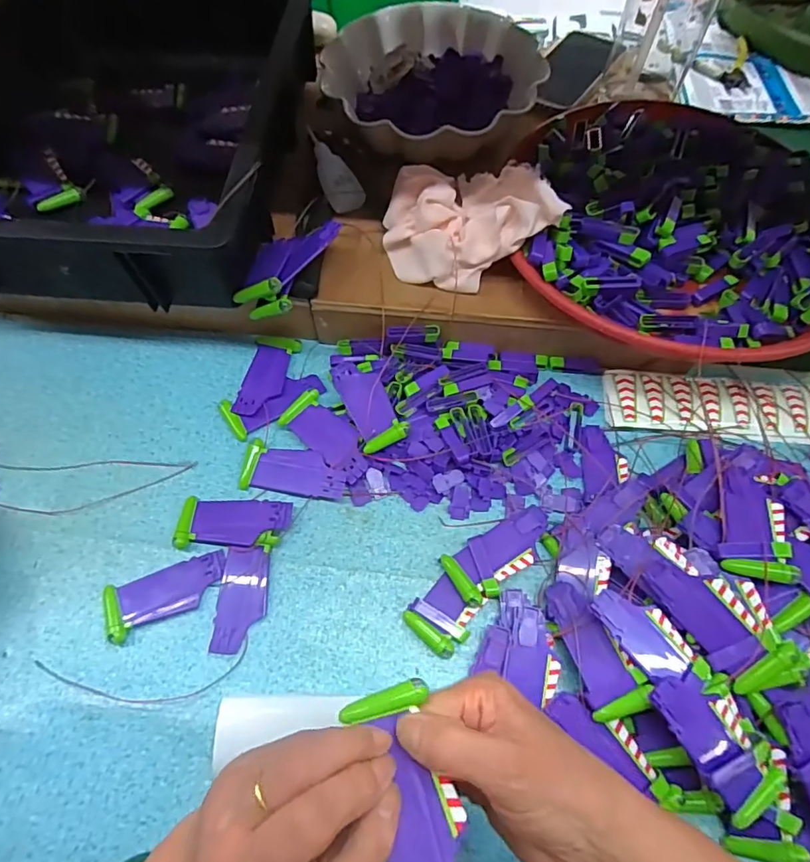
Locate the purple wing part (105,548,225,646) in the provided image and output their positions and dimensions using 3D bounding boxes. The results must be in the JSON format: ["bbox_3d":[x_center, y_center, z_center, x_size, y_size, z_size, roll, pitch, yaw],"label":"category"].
[{"bbox_3d":[-0.178,0.123,0.380,0.087,0.009,0.040,-20,64,-10],"label":"purple wing part"}]

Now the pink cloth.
[{"bbox_3d":[0.046,-0.182,0.430,0.117,0.067,0.110,-24,65,-12],"label":"pink cloth"}]

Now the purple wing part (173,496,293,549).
[{"bbox_3d":[-0.135,0.073,0.402,0.086,0.013,0.038,1,62,1],"label":"purple wing part"}]

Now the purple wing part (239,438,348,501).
[{"bbox_3d":[-0.092,0.033,0.421,0.087,0.014,0.041,8,63,5],"label":"purple wing part"}]

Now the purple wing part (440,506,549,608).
[{"bbox_3d":[0.075,0.094,0.387,0.089,0.015,0.043,-27,65,-13],"label":"purple wing part"}]

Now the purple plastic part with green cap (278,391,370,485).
[{"bbox_3d":[-0.064,0.004,0.430,0.087,0.016,0.038,37,69,18],"label":"purple plastic part with green cap"}]

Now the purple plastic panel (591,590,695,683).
[{"bbox_3d":[0.155,0.131,0.329,0.037,0.006,0.065,-37,71,-20],"label":"purple plastic panel"}]

